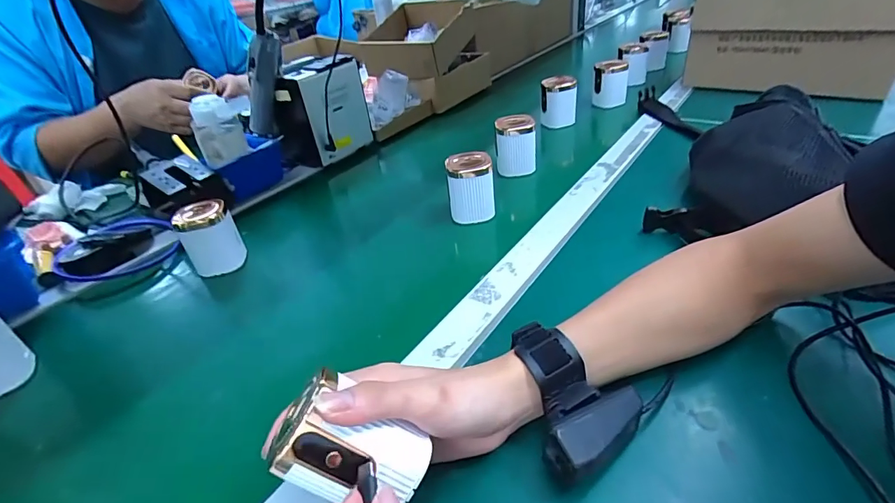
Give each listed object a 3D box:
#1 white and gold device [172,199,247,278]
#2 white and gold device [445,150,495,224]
[{"bbox_3d":[-0.278,-0.019,0.523,0.058,0.073,0.057,-24,38,-22],"label":"white and gold device"},{"bbox_3d":[0.028,-0.074,0.541,0.056,0.078,0.047,-5,34,4],"label":"white and gold device"}]

